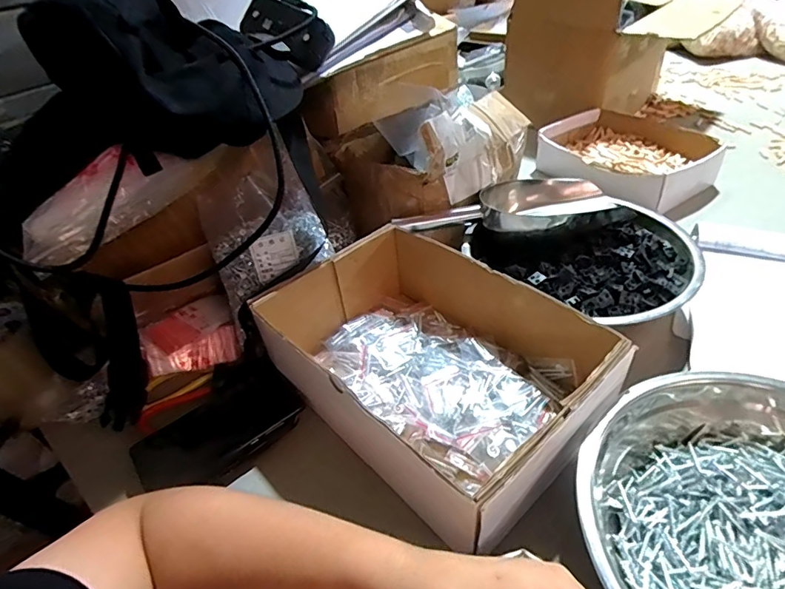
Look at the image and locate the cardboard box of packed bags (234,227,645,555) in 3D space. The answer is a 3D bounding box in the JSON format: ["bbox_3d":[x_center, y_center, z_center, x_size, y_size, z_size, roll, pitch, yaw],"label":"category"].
[{"bbox_3d":[0.033,0.058,0.448,0.211,0.096,0.291,-32,46,-27],"label":"cardboard box of packed bags"}]

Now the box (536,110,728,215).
[{"bbox_3d":[0.383,-0.230,0.772,0.209,0.059,0.242,-25,43,-20],"label":"box"}]

